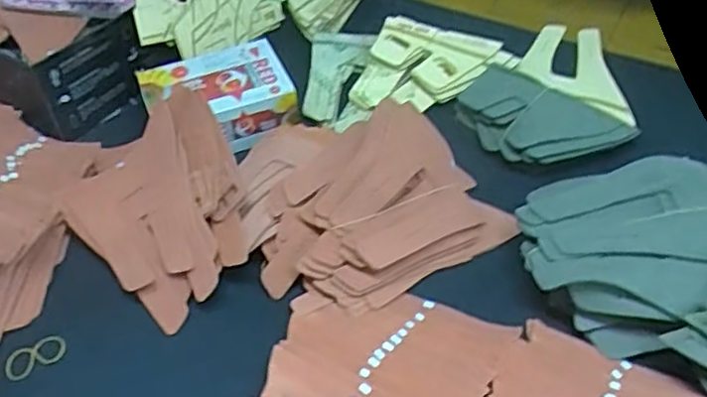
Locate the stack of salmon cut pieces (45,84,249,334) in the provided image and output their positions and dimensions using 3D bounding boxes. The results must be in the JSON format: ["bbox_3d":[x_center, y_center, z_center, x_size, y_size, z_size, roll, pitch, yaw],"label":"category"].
[{"bbox_3d":[-0.197,0.001,0.682,0.172,0.077,0.237,-22,51,-17],"label":"stack of salmon cut pieces"}]

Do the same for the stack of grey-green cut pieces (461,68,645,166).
[{"bbox_3d":[0.204,-0.082,0.761,0.181,0.041,0.112,25,54,22],"label":"stack of grey-green cut pieces"}]

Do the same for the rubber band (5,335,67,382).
[{"bbox_3d":[-0.289,0.144,0.619,0.054,0.004,0.027,-25,74,-16],"label":"rubber band"}]

